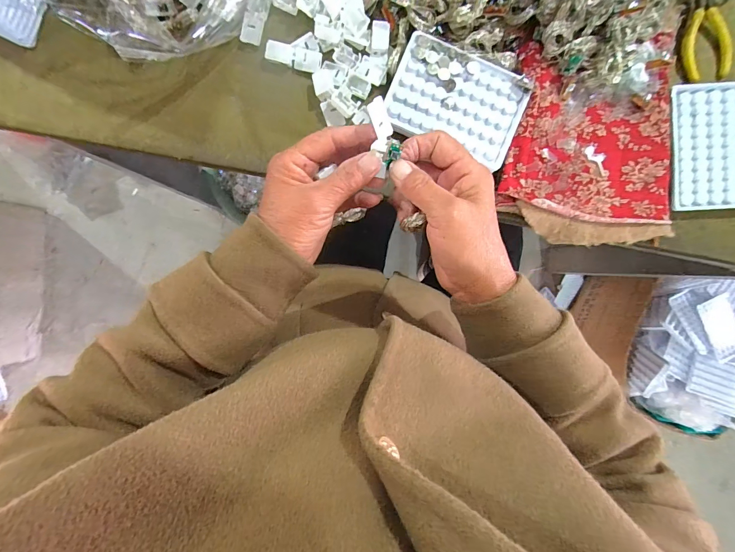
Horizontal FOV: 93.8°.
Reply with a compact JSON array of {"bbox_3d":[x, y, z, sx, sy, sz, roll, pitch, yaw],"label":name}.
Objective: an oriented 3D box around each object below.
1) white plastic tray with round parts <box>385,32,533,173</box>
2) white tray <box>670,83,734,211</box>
[{"bbox_3d":[0.088,-0.171,0.339,0.128,0.014,0.093,22,91,-2],"label":"white plastic tray with round parts"},{"bbox_3d":[0.367,-0.136,0.362,0.096,0.007,0.129,-3,92,-1],"label":"white tray"}]

